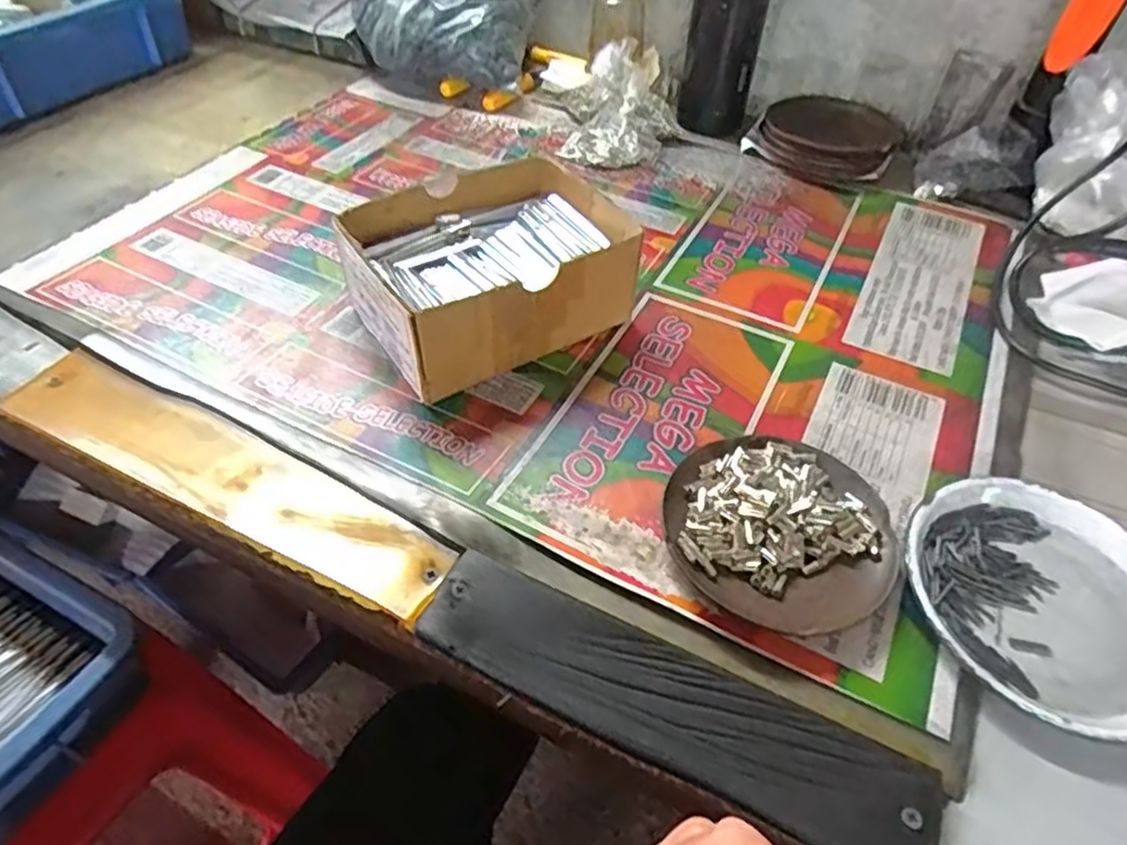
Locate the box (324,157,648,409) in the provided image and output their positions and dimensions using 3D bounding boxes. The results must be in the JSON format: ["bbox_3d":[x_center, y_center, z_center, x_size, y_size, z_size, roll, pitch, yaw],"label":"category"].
[{"bbox_3d":[-0.049,-0.100,0.461,0.161,0.068,0.126,-27,55,-24],"label":"box"}]

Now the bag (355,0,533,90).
[{"bbox_3d":[-0.124,-0.405,0.686,0.182,0.142,0.099,13,49,8],"label":"bag"}]

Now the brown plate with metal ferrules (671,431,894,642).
[{"bbox_3d":[0.110,0.052,0.361,0.111,0.024,0.105,2,49,-2],"label":"brown plate with metal ferrules"}]

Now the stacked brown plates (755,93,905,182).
[{"bbox_3d":[0.243,-0.262,0.645,0.116,0.033,0.103,24,52,17],"label":"stacked brown plates"}]

